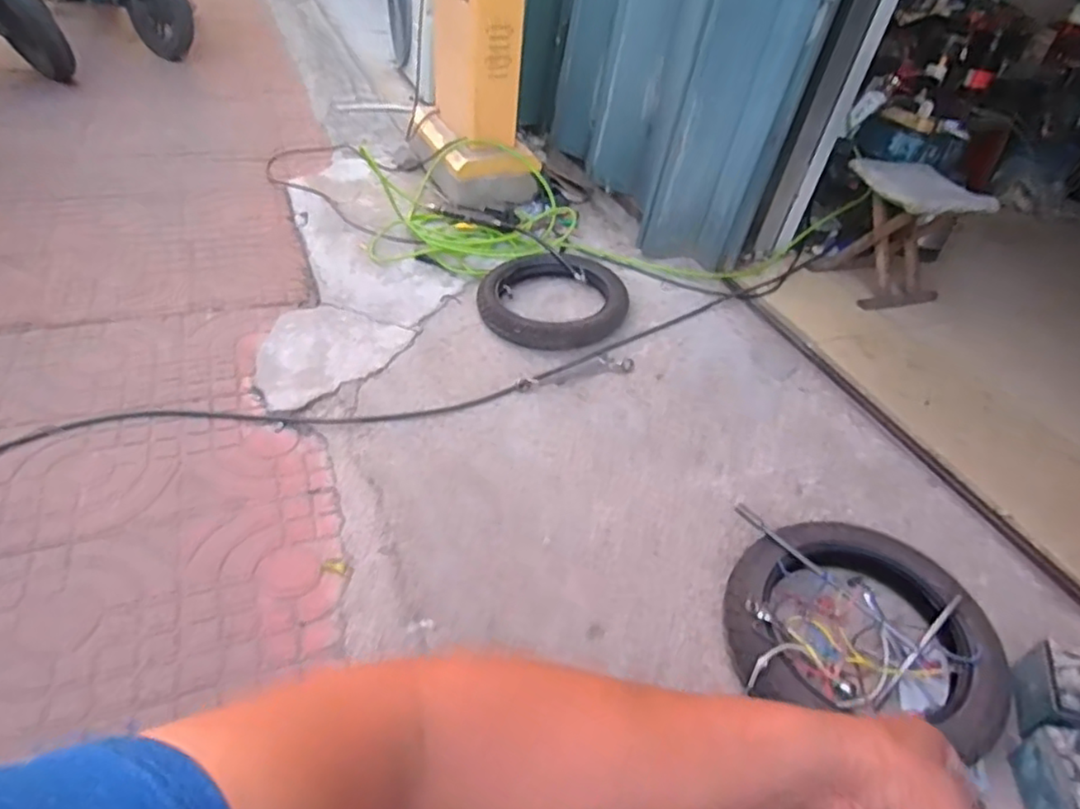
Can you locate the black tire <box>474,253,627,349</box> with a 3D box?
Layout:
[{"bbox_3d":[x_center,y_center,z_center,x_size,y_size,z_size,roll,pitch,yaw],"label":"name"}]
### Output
[{"bbox_3d":[0.031,-0.252,1.483,0.338,0.081,0.328,11,42,5],"label":"black tire"}]

